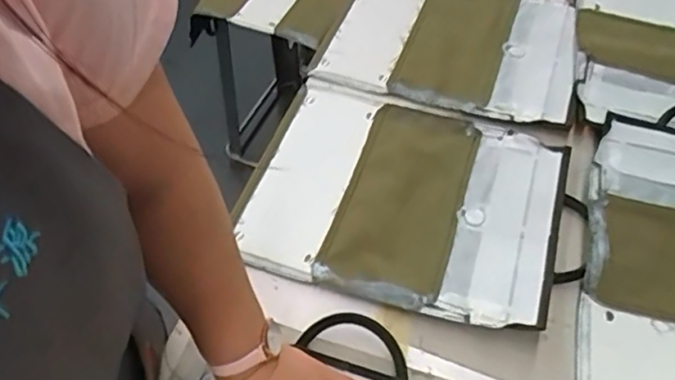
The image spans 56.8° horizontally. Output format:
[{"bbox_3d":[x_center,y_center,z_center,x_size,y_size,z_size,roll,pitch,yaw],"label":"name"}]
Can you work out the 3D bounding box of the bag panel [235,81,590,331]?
[{"bbox_3d":[0.074,0.002,0.654,0.318,0.022,0.252,17,55,14],"label":"bag panel"}]

